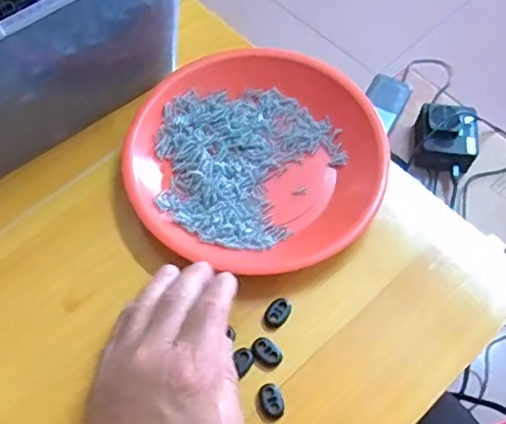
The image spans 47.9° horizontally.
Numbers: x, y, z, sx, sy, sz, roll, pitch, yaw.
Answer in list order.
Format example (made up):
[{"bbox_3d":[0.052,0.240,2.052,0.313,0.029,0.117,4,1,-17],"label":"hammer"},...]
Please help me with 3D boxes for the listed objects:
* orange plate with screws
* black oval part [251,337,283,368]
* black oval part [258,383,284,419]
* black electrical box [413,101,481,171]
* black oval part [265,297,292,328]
[{"bbox_3d":[0.001,-0.044,0.435,0.190,0.032,0.177,0,63,0],"label":"orange plate with screws"},{"bbox_3d":[0.009,0.094,0.380,0.022,0.004,0.015,41,70,19],"label":"black oval part"},{"bbox_3d":[0.012,0.122,0.366,0.015,0.007,0.021,-15,64,-8],"label":"black oval part"},{"bbox_3d":[0.254,-0.096,0.752,0.076,0.056,0.079,5,63,3],"label":"black electrical box"},{"bbox_3d":[0.017,0.069,0.392,0.015,0.004,0.021,37,68,17],"label":"black oval part"}]

